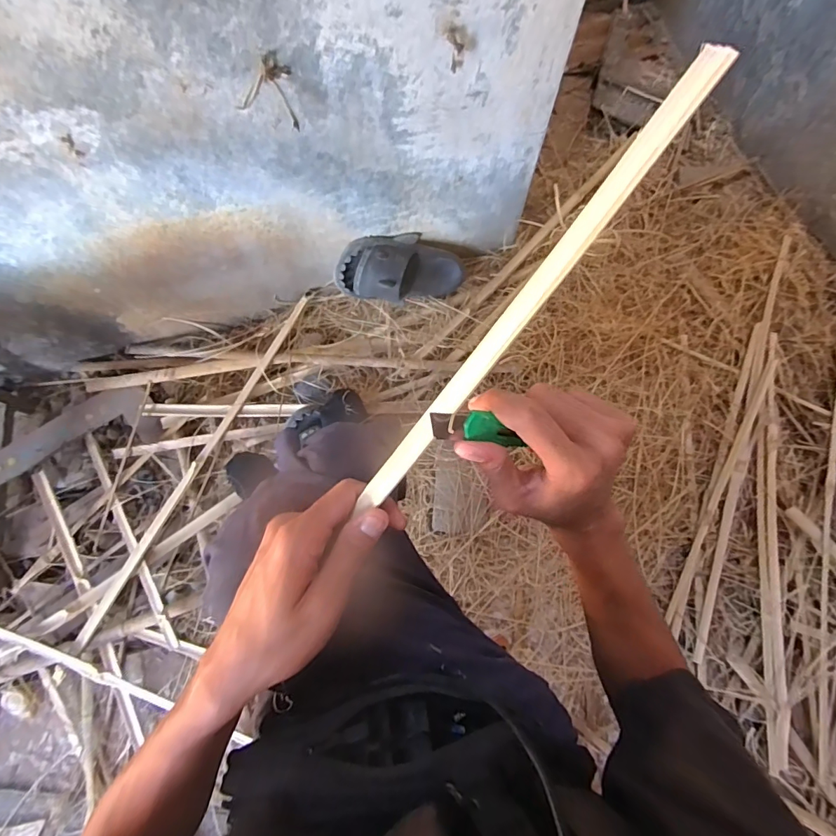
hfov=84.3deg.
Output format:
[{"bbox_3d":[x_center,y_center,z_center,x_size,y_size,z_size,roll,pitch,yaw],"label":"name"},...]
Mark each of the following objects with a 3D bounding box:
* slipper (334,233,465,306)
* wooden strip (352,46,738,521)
[{"bbox_3d":[-0.039,-0.311,0.964,0.254,0.133,0.068,-3,30,-21],"label":"slipper"},{"bbox_3d":[0.051,-0.052,0.251,0.016,0.008,0.281,41,112,10],"label":"wooden strip"}]

